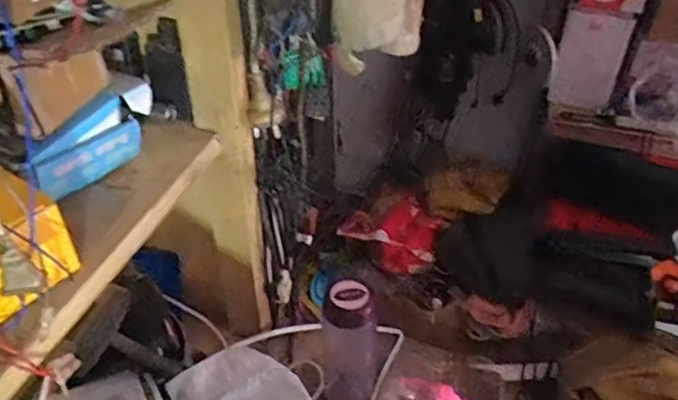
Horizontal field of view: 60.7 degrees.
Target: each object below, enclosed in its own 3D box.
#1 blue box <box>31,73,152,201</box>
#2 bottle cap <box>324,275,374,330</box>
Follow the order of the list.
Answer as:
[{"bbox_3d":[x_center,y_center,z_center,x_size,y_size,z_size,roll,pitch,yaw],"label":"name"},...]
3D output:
[{"bbox_3d":[-0.220,-0.054,0.530,0.030,0.061,0.149,-6,34,30],"label":"blue box"},{"bbox_3d":[0.012,0.113,0.642,0.048,0.036,0.047,0,39,0],"label":"bottle cap"}]

